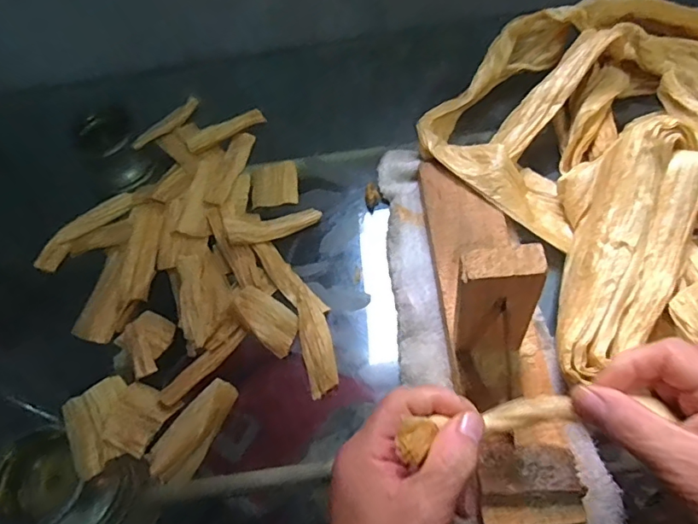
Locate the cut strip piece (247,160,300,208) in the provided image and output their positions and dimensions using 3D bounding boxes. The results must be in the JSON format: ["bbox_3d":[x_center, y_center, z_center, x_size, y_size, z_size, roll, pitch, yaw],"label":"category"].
[{"bbox_3d":[-0.067,-0.071,0.461,0.042,0.004,0.051,-9,59,-1],"label":"cut strip piece"}]

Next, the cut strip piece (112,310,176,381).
[{"bbox_3d":[-0.153,0.060,0.385,0.042,0.008,0.045,24,64,18],"label":"cut strip piece"}]

